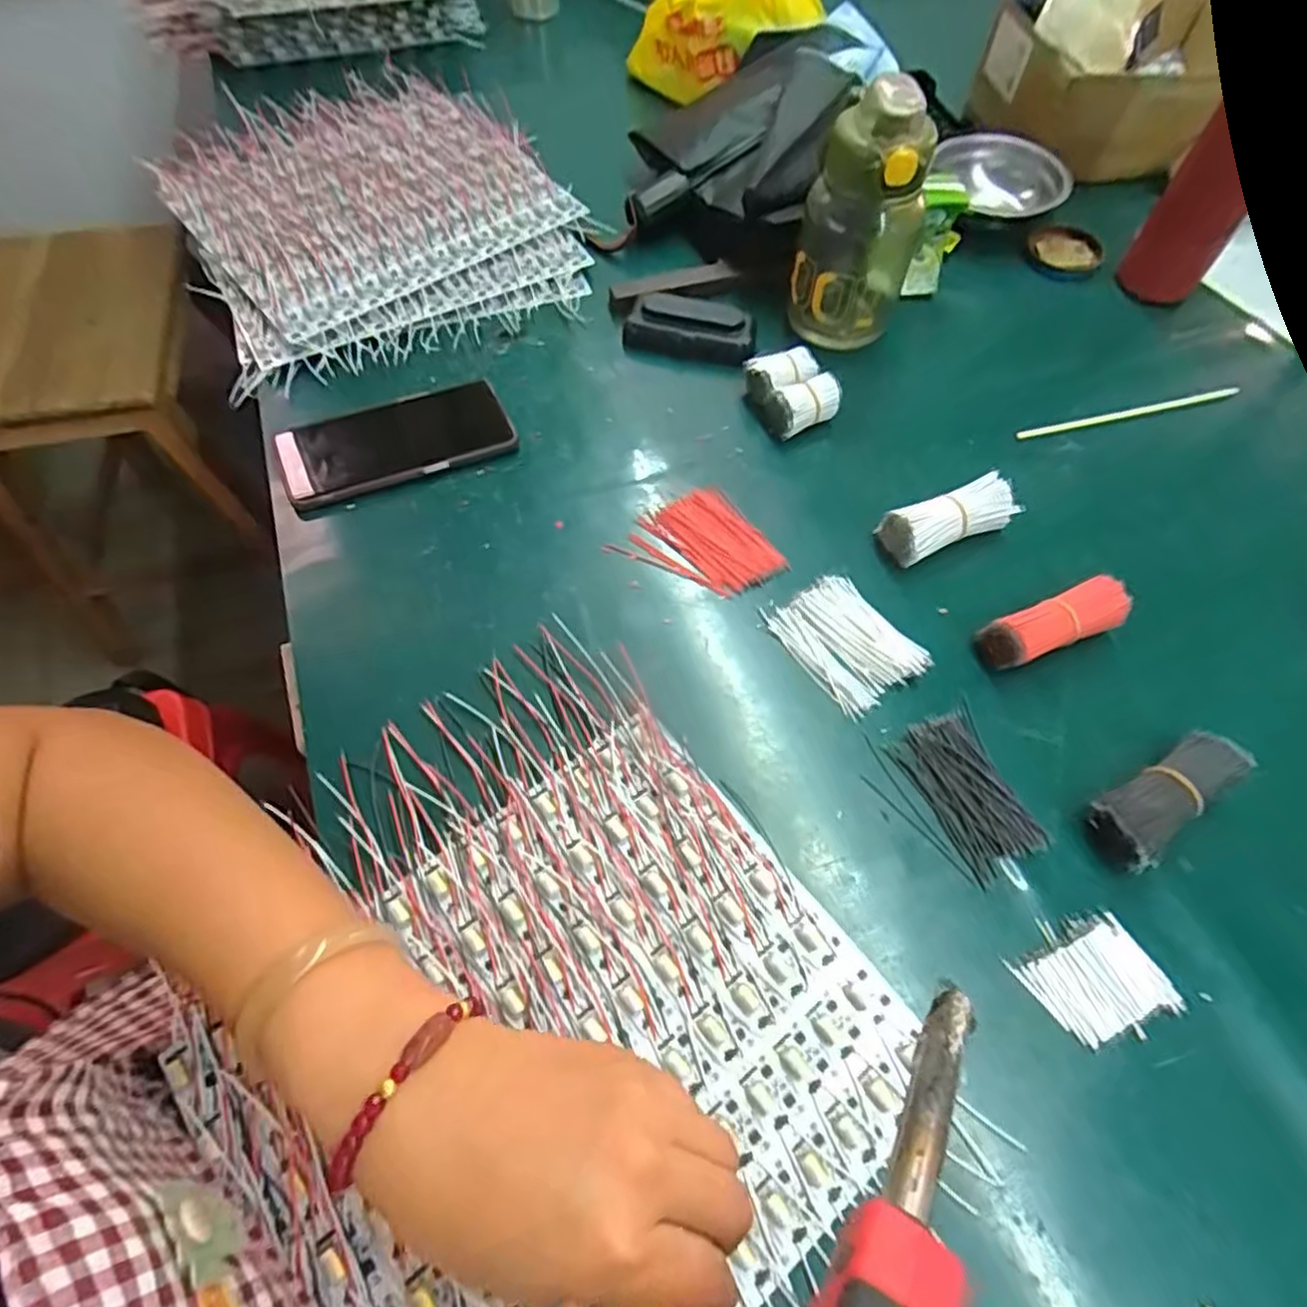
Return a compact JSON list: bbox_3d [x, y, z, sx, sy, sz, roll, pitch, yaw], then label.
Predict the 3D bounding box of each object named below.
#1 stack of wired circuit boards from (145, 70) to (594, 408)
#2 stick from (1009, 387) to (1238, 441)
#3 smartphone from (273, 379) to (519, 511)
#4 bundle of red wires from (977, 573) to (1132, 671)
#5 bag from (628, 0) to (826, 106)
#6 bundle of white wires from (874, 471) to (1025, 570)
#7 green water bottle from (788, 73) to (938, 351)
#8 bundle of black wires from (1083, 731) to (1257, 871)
[{"bbox_3d":[-0.253,-0.403,0.641,0.318,0.043,0.358,-23,65,-14],"label":"stack of wired circuit boards"},{"bbox_3d":[0.377,-0.189,0.555,0.196,0.009,0.010,-12,63,-9],"label":"stick"},{"bbox_3d":[-0.189,-0.158,0.520,0.161,0.015,0.081,-21,64,-13],"label":"smartphone"},{"bbox_3d":[0.254,-0.017,0.450,0.086,0.041,0.032,-20,64,-13],"label":"bundle of red wires"},{"bbox_3d":[0.054,-0.614,0.696,0.200,0.092,0.071,0,57,33],"label":"bag"},{"bbox_3d":[0.202,-0.093,0.486,0.086,0.033,0.038,-20,64,-13],"label":"bundle of white wires"},{"bbox_3d":[0.156,-0.321,0.532,0.086,0.170,0.071,20,63,8],"label":"green water bottle"},{"bbox_3d":[0.288,0.084,0.397,0.090,0.039,0.039,-26,66,-16],"label":"bundle of black wires"}]

